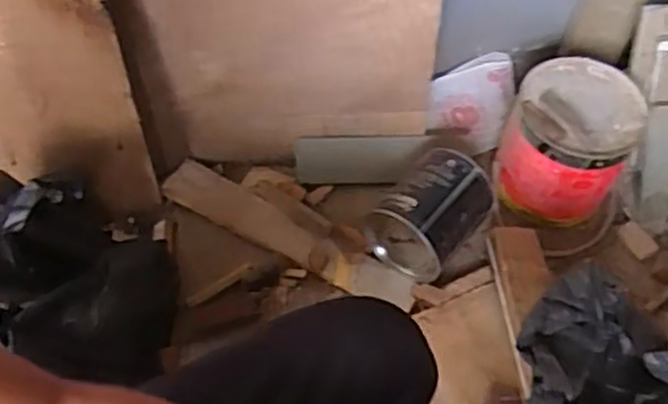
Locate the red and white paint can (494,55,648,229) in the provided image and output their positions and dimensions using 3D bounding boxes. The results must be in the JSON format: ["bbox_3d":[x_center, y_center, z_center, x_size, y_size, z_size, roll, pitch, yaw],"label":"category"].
[{"bbox_3d":[0.294,-0.071,0.939,0.145,0.154,0.156,1,53,-2],"label":"red and white paint can"}]

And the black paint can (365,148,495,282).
[{"bbox_3d":[0.117,0.011,0.886,0.105,0.089,0.125,35,59,22],"label":"black paint can"}]

